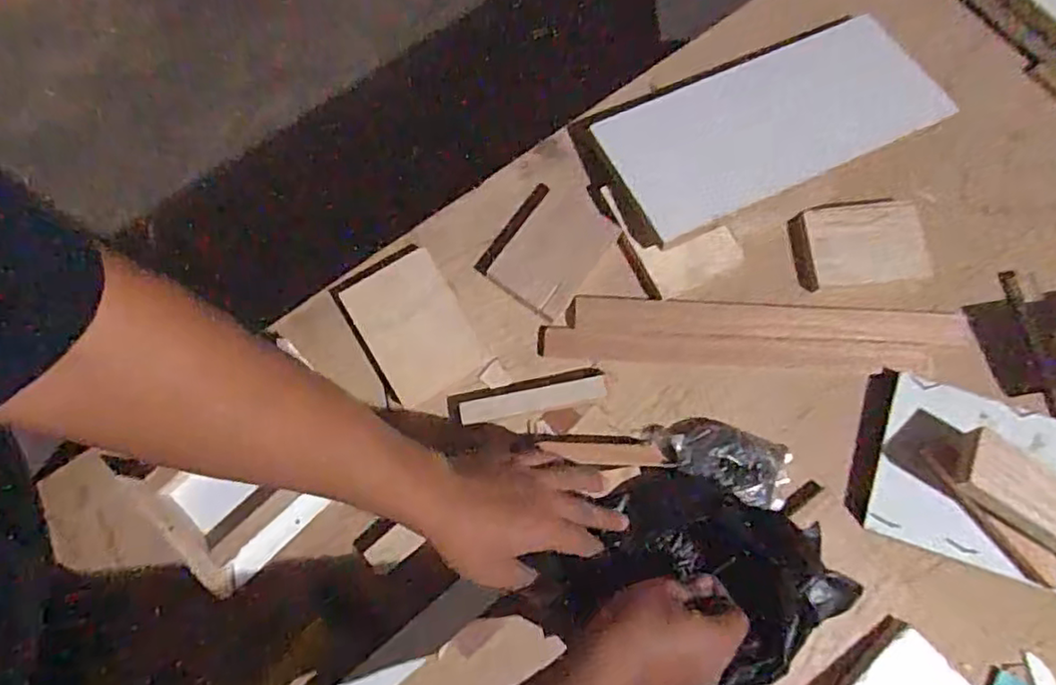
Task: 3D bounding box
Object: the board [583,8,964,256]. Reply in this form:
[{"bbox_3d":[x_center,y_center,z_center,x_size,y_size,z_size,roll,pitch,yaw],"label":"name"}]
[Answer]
[{"bbox_3d":[0.234,-0.211,0.646,0.318,0.031,0.144,-24,76,-5],"label":"board"}]

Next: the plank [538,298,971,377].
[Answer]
[{"bbox_3d":[0.210,-0.006,0.613,0.385,0.011,0.060,3,76,2],"label":"plank"}]

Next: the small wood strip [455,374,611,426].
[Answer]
[{"bbox_3d":[0.004,0.054,0.599,0.133,0.014,0.021,-11,76,-2],"label":"small wood strip"}]

